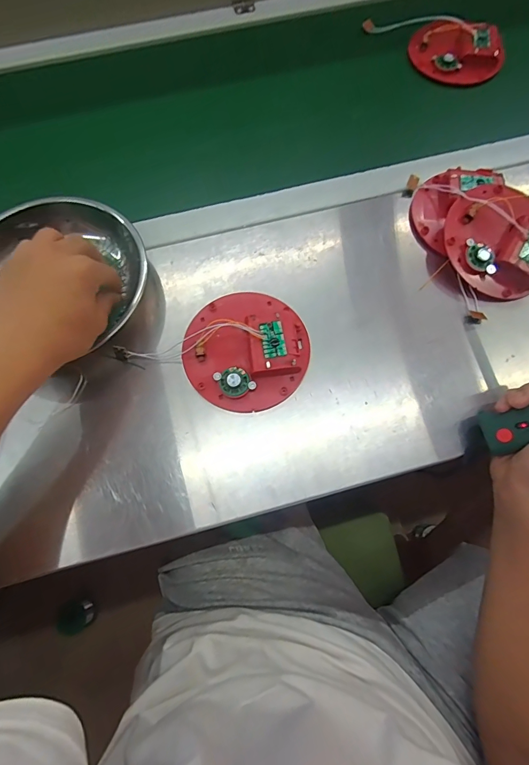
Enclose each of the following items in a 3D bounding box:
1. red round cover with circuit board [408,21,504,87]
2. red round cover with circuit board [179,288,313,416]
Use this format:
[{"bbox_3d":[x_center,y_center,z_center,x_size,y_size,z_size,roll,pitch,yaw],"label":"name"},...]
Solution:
[{"bbox_3d":[0.254,-0.435,0.509,0.115,0.026,0.087,9,72,4],"label":"red round cover with circuit board"},{"bbox_3d":[-0.018,-0.035,0.375,0.119,0.028,0.119,0,72,1],"label":"red round cover with circuit board"}]

